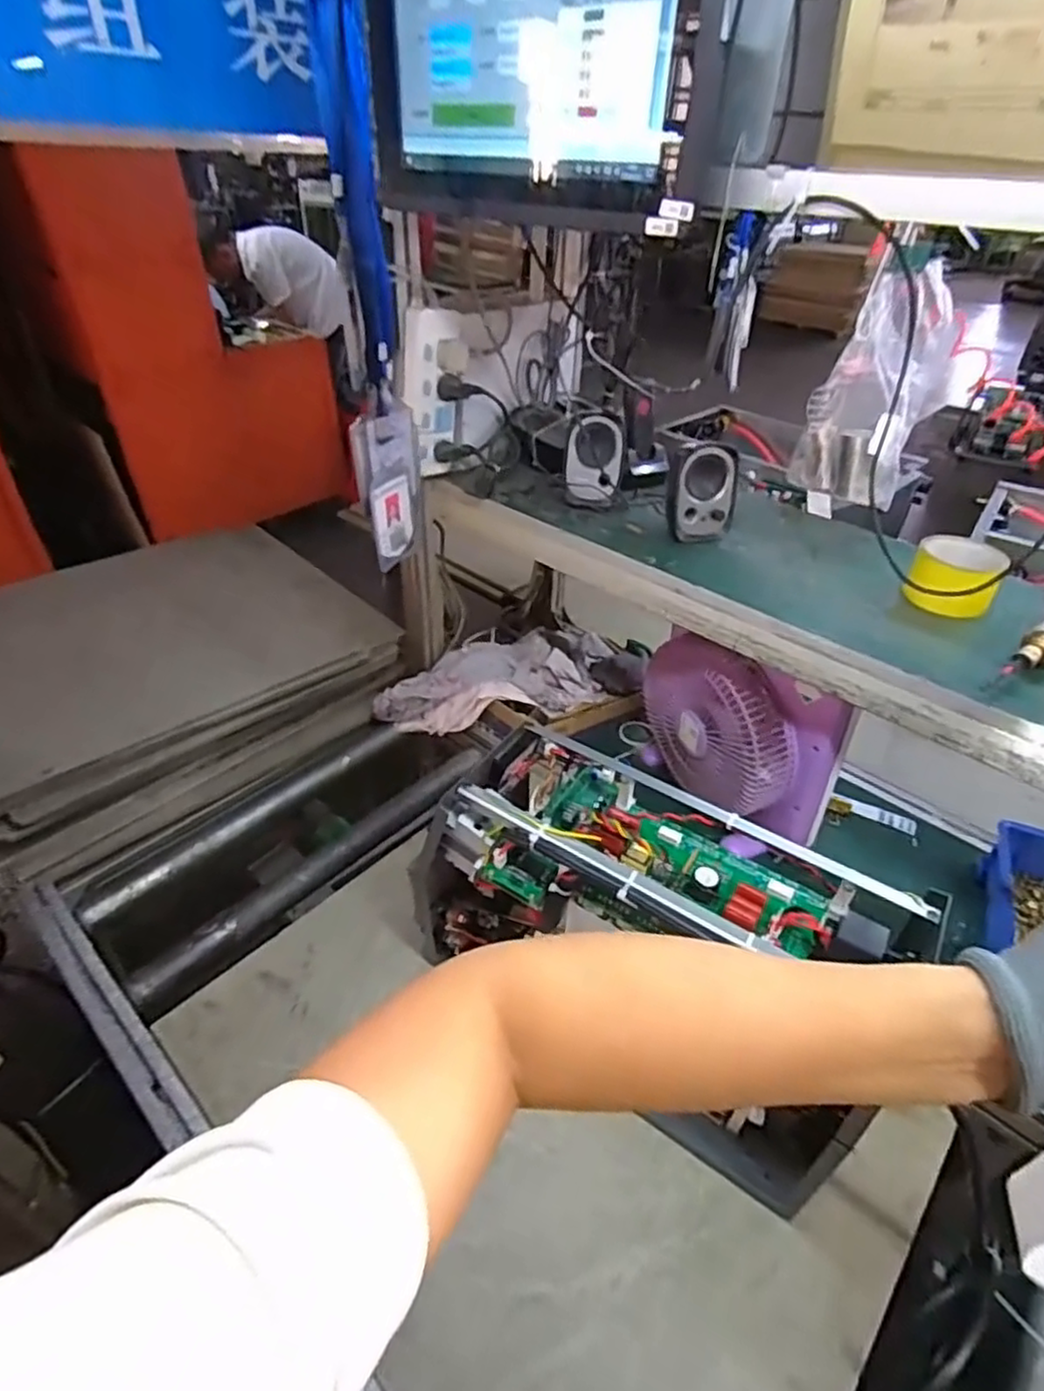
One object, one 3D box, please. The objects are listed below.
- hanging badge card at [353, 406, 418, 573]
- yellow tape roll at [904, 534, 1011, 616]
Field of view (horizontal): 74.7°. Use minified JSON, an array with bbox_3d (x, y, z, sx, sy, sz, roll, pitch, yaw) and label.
[{"bbox_3d":[-0.153,-0.244,0.806,0.020,0.172,0.089,18,32,25],"label":"hanging badge card"},{"bbox_3d":[0.482,-0.132,0.764,0.090,0.071,0.077,27,45,28],"label":"yellow tape roll"}]

